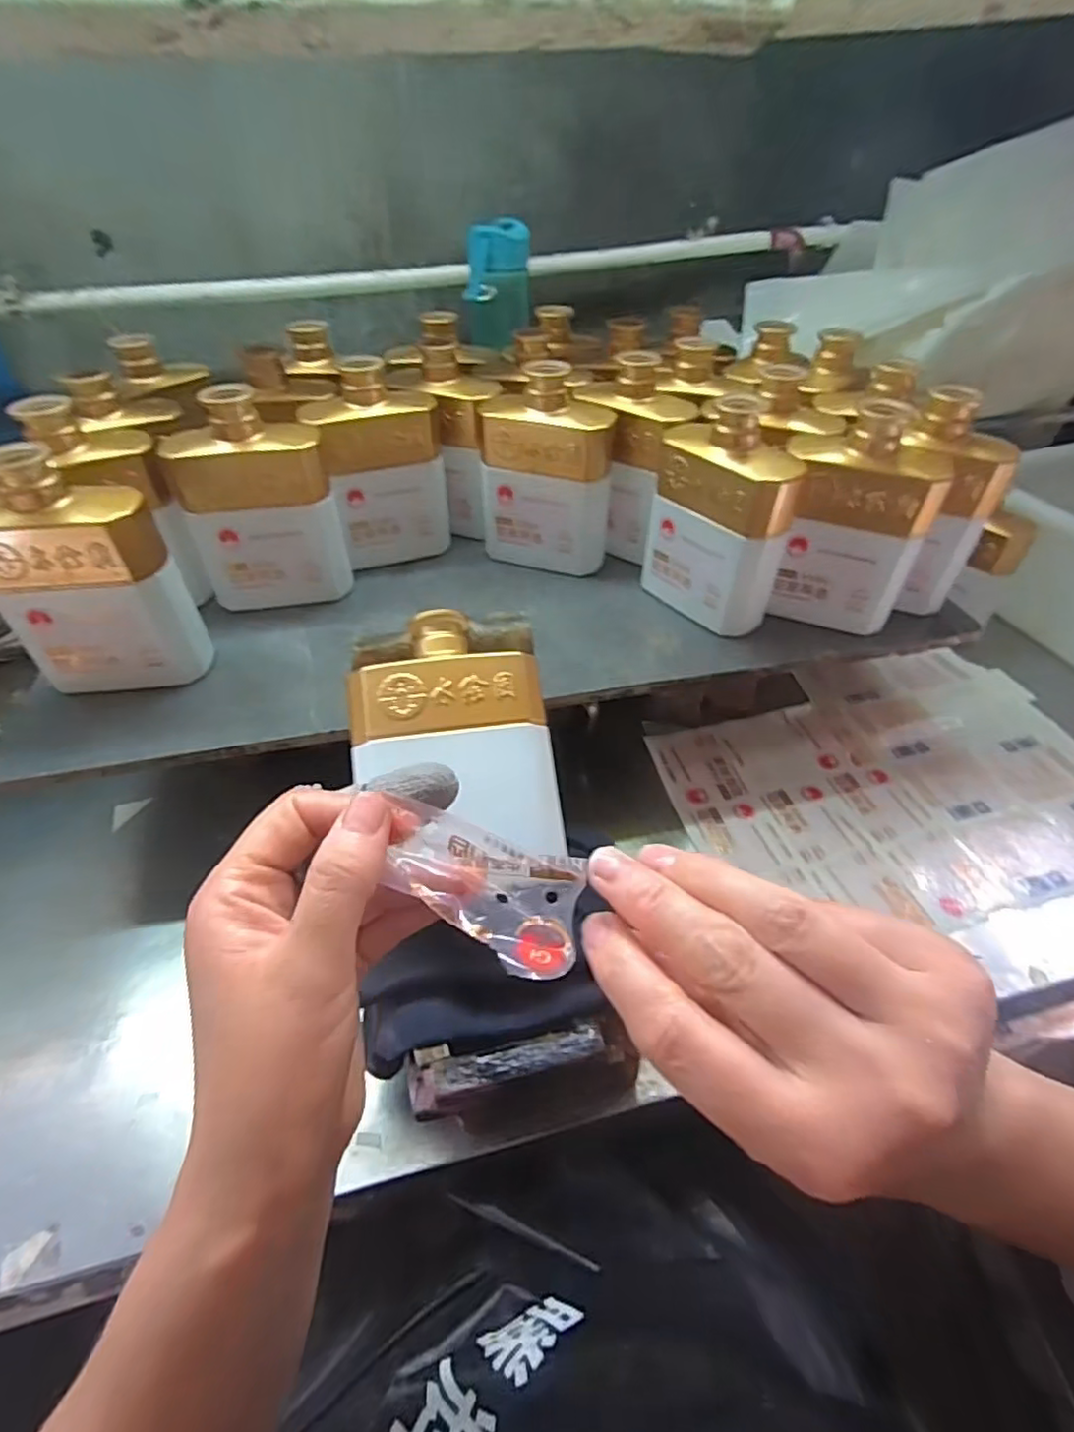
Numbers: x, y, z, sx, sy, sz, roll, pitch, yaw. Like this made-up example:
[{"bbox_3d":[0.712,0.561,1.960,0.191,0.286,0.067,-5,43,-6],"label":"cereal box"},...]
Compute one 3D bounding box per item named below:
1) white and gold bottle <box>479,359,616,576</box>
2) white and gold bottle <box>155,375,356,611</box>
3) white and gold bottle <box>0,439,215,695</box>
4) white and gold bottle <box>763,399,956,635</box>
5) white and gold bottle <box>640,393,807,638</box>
[{"bbox_3d":[0.008,-0.215,0.565,0.115,0.163,0.053,10,47,9],"label":"white and gold bottle"},{"bbox_3d":[-0.222,-0.168,0.506,0.113,0.158,0.051,-6,47,-6],"label":"white and gold bottle"},{"bbox_3d":[-0.307,-0.092,0.430,0.106,0.158,0.049,-4,47,-5],"label":"white and gold bottle"},{"bbox_3d":[0.241,-0.153,0.493,0.106,0.157,0.064,10,47,8],"label":"white and gold bottle"},{"bbox_3d":[0.143,-0.156,0.498,0.047,0.158,0.109,-29,53,-26],"label":"white and gold bottle"}]

